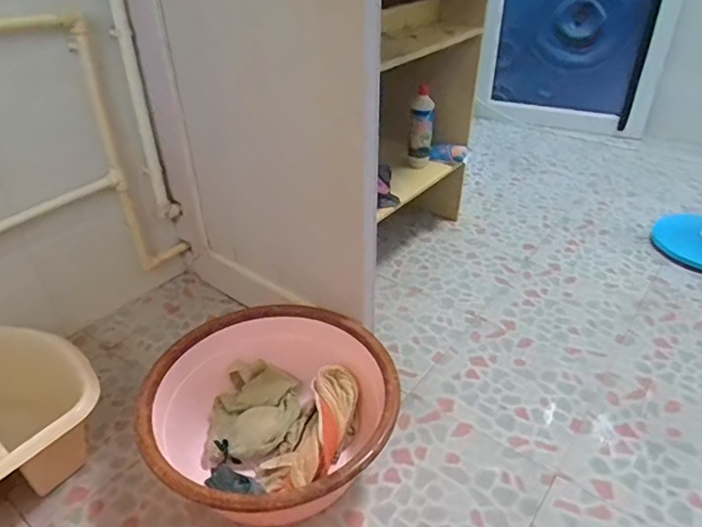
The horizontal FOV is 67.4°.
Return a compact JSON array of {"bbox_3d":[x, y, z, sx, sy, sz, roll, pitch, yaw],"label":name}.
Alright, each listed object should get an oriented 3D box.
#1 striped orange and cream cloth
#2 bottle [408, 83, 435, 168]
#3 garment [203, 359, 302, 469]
[{"bbox_3d":[-0.058,0.282,0.899,0.105,0.088,0.232,15,49,20],"label":"striped orange and cream cloth"},{"bbox_3d":[0.181,-0.346,1.349,0.057,0.213,0.043,2,35,4],"label":"bottle"},{"bbox_3d":[-0.175,0.262,0.951,0.159,0.051,0.182,-2,33,-5],"label":"garment"}]

